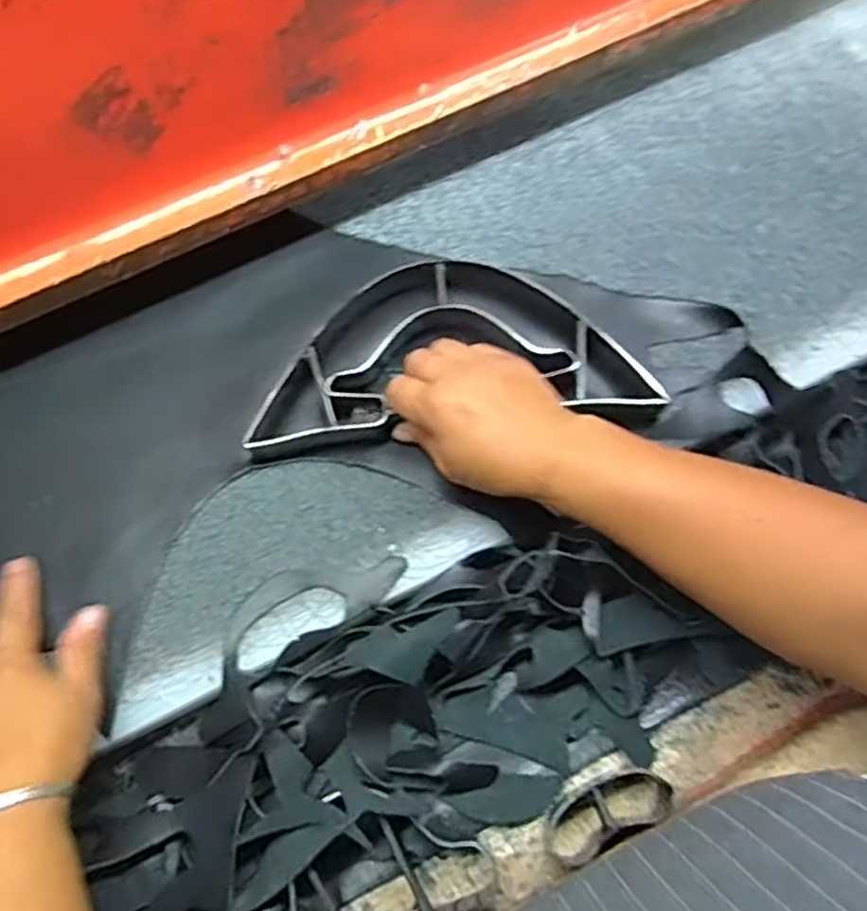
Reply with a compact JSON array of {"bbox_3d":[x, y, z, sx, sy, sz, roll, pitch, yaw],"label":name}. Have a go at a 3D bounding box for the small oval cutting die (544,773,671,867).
[{"bbox_3d":[0.102,0.210,0.434,0.075,0.033,0.036,-26,71,-8],"label":"small oval cutting die"}]

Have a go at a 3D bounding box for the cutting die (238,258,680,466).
[{"bbox_3d":[0.008,-0.070,0.513,0.271,0.040,0.134,-9,69,0],"label":"cutting die"}]

